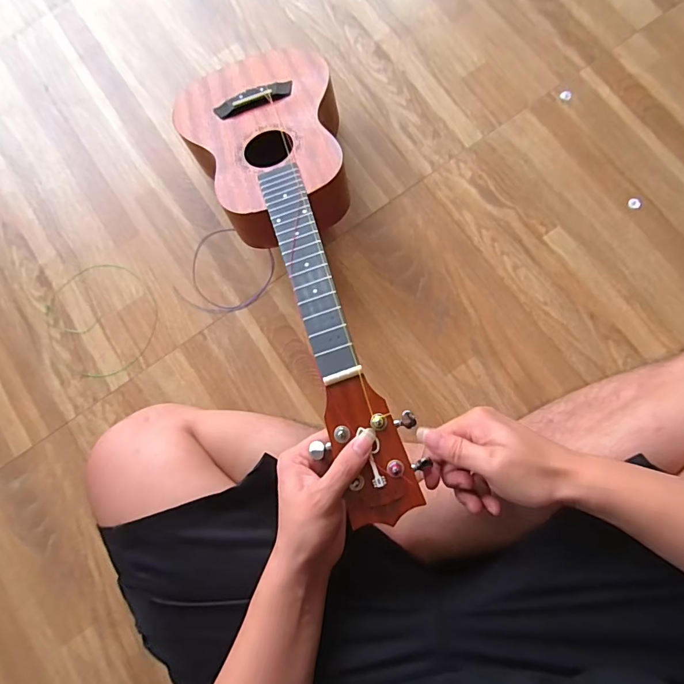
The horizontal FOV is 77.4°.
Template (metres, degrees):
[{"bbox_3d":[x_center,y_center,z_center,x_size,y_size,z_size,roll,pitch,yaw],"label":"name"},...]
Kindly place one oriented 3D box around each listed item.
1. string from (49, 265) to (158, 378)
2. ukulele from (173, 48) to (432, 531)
[{"bbox_3d":[-0.332,-0.038,0.606,0.141,0.006,0.166,-34,80,-2],"label":"string"},{"bbox_3d":[-0.046,-0.111,0.464,0.183,0.065,0.582,-19,66,1],"label":"ukulele"}]

